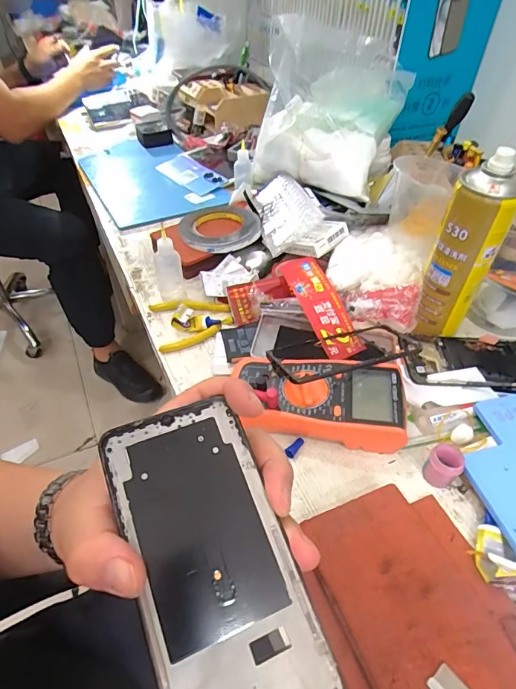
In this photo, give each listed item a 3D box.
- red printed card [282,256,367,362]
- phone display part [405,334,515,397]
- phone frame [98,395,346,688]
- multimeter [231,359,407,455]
[{"bbox_3d":[0.078,-0.049,0.535,0.056,0.028,0.145,-23,72,-14],"label":"red printed card"},{"bbox_3d":[0.252,0.019,0.496,0.164,0.014,0.083,5,42,0],"label":"phone display part"},{"bbox_3d":[-0.020,0.107,0.203,0.071,0.014,0.158,-16,64,-18],"label":"phone frame"},{"bbox_3d":[0.060,0.055,0.443,0.173,0.051,0.086,6,43,3],"label":"multimeter"}]

